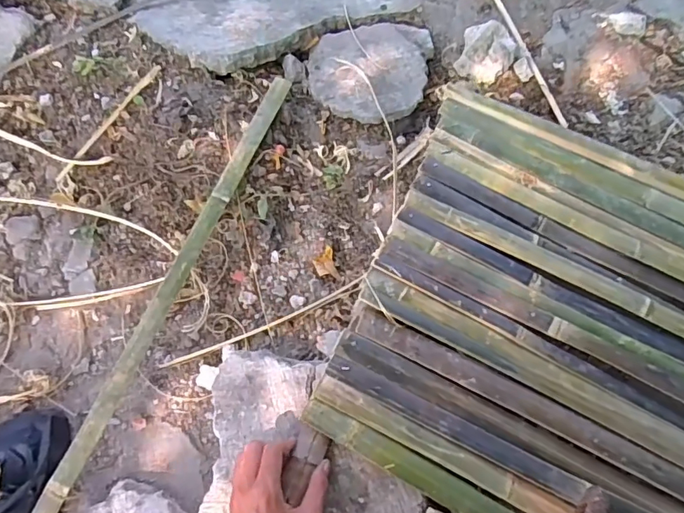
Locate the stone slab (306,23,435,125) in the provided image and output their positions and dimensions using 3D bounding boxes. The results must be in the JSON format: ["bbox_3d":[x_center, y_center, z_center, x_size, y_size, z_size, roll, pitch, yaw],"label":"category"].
[{"bbox_3d":[0.044,-0.312,0.822,0.191,0.032,0.216,14,63,6],"label":"stone slab"}]

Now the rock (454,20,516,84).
[{"bbox_3d":[0.243,-0.343,0.834,0.086,0.050,0.092,0,63,-1],"label":"rock"}]

